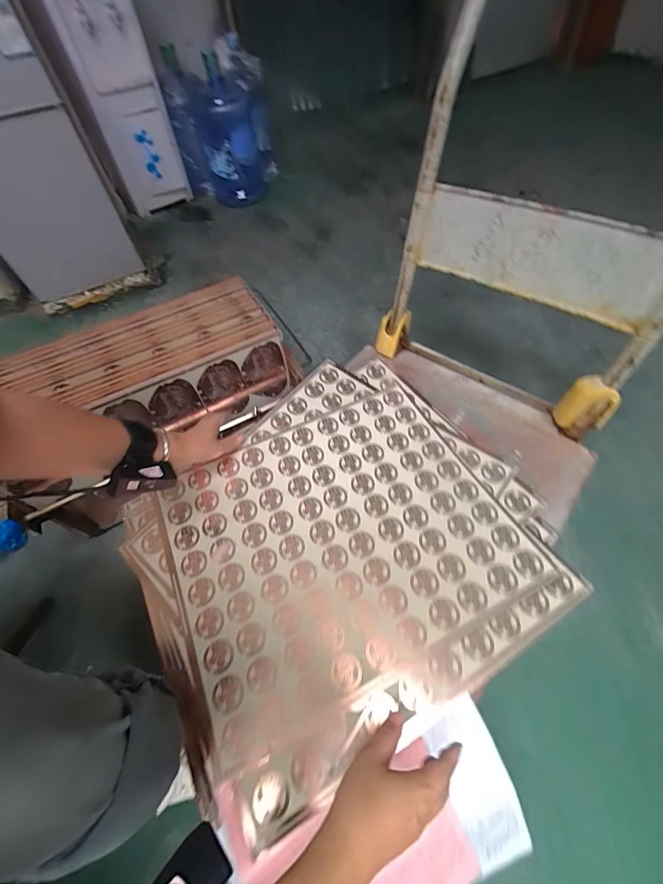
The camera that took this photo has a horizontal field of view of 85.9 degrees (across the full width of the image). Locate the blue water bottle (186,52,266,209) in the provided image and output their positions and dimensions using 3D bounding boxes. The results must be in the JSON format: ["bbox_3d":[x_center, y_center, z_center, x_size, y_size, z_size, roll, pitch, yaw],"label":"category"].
[{"bbox_3d":[-0.391,-1.146,1.366,0.215,0.418,0.237,-11,58,-3],"label":"blue water bottle"}]

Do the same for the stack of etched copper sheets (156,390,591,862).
[{"bbox_3d":[0.020,0.143,0.500,0.461,0.025,0.427,-24,59,-14],"label":"stack of etched copper sheets"}]

